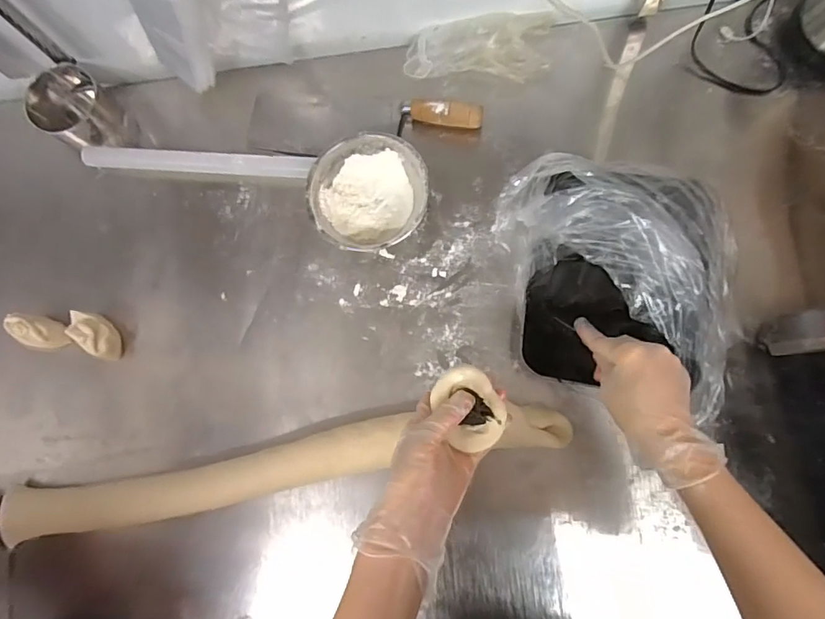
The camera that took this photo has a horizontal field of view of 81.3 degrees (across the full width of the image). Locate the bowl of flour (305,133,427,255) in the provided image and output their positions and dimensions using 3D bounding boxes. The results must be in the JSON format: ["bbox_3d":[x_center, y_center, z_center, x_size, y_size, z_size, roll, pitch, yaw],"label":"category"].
[{"bbox_3d":[-0.052,-0.141,0.603,0.142,0.050,0.145,-1,82,5],"label":"bowl of flour"}]

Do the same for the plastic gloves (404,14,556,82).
[{"bbox_3d":[0.089,-0.340,0.634,0.192,0.034,0.079,-5,81,4],"label":"plastic gloves"}]

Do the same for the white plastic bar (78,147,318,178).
[{"bbox_3d":[-0.292,-0.202,0.655,0.320,0.027,0.027,4,82,6],"label":"white plastic bar"}]

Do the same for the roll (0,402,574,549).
[{"bbox_3d":[-0.144,0.181,0.567,0.653,0.045,0.067,-11,81,3],"label":"roll"}]

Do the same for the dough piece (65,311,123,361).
[{"bbox_3d":[-0.400,0.032,0.615,0.034,0.056,0.060,-45,81,-2],"label":"dough piece"}]

